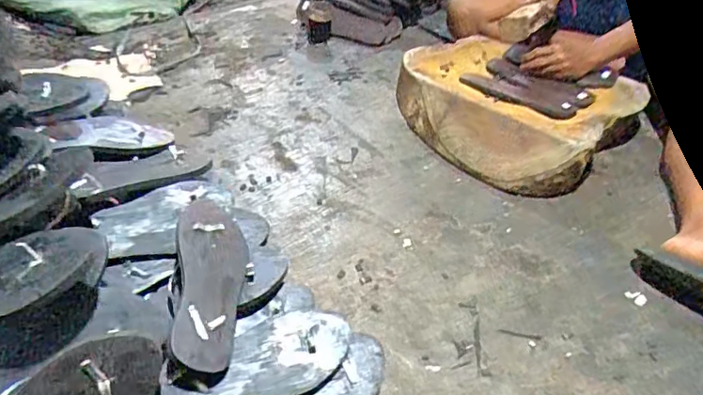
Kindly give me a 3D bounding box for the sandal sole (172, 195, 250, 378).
[{"bbox_3d":[-0.170,0.095,0.665,0.086,0.020,0.238,15,45,-28],"label":"sandal sole"}]

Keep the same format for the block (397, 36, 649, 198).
[{"bbox_3d":[0.317,-0.195,1.154,0.375,0.125,0.446,-28,50,-36],"label":"block"}]

